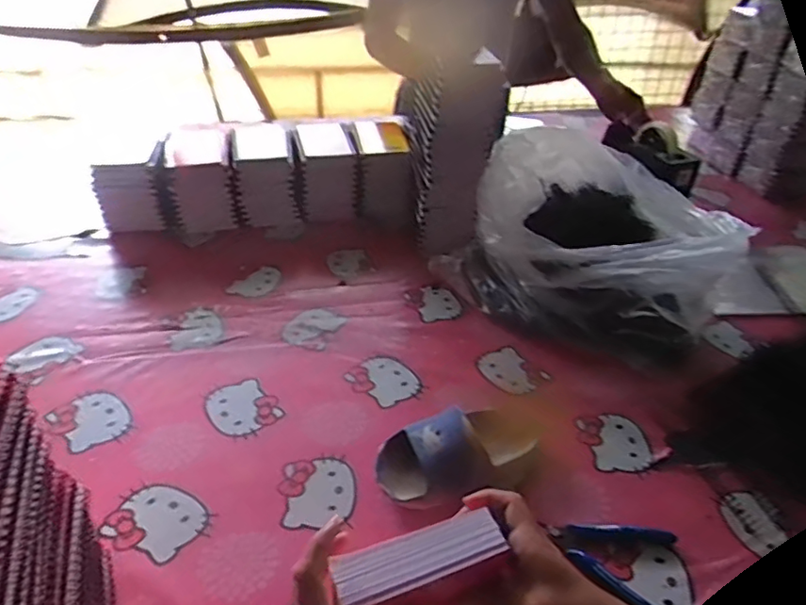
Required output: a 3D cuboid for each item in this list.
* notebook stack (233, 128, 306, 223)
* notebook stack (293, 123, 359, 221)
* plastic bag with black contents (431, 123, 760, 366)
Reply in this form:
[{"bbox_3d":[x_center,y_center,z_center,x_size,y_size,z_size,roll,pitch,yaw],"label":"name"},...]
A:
[{"bbox_3d":[-0.224,-0.217,0.965,0.104,0.117,0.130,-6,38,-13],"label":"notebook stack"},{"bbox_3d":[-0.136,-0.228,0.992,0.105,0.109,0.146,-5,38,-13],"label":"notebook stack"},{"bbox_3d":[0.271,-0.083,0.798,0.329,0.174,0.325,-25,46,-33],"label":"plastic bag with black contents"}]

